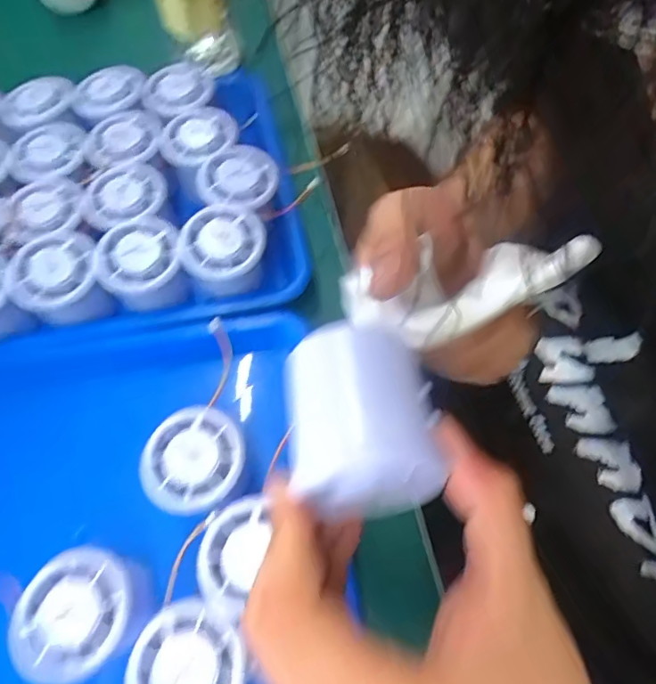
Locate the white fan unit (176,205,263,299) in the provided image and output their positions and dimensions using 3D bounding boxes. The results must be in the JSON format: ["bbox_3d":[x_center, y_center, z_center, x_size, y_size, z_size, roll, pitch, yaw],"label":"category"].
[{"bbox_3d":[-0.074,-0.064,0.362,0.057,0.040,0.052,-6,65,0],"label":"white fan unit"}]

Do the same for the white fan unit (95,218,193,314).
[{"bbox_3d":[-0.130,-0.053,0.358,0.056,0.040,0.055,-18,66,-6],"label":"white fan unit"}]

